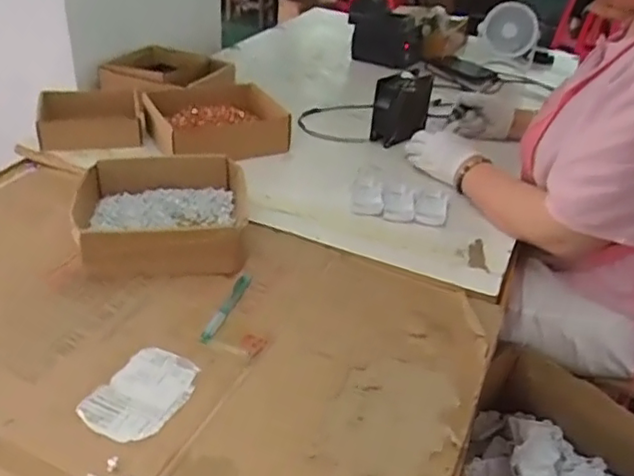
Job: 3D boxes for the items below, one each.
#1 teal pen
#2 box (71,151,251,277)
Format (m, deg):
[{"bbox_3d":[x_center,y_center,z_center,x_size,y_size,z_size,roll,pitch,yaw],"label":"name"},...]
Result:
[{"bbox_3d":[-0.106,0.082,0.756,0.015,0.018,0.118,16,36,15],"label":"teal pen"},{"bbox_3d":[-0.210,-0.030,0.864,0.222,0.069,0.193,0,35,-8],"label":"box"}]

